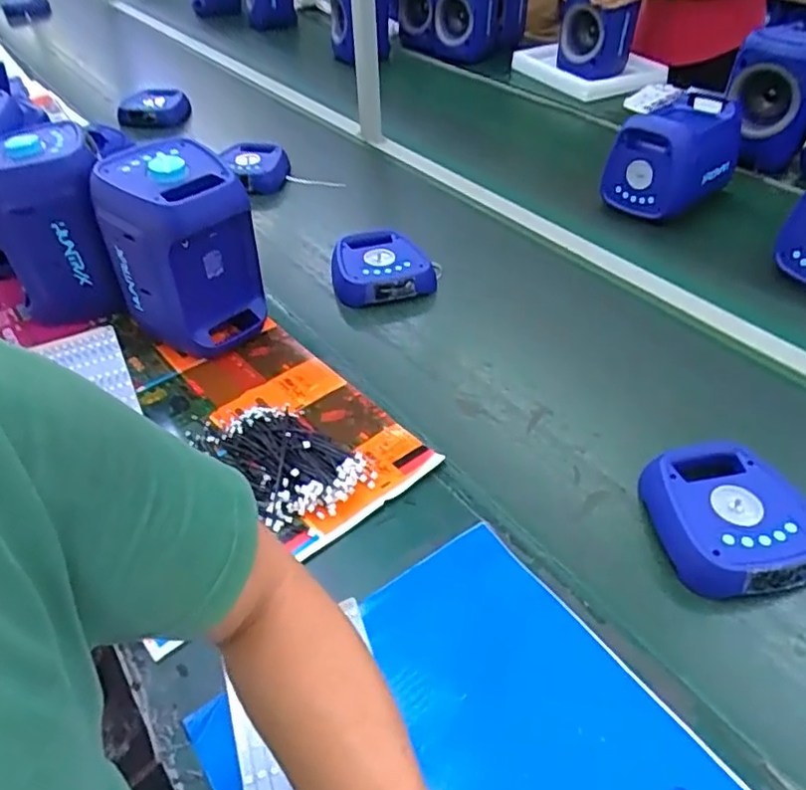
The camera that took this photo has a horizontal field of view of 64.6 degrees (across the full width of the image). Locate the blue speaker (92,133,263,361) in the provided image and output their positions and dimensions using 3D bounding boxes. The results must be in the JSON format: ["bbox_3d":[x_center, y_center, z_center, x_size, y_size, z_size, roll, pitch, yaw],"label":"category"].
[{"bbox_3d":[-0.286,-0.184,0.847,0.149,0.250,0.141,24,48,25],"label":"blue speaker"}]

